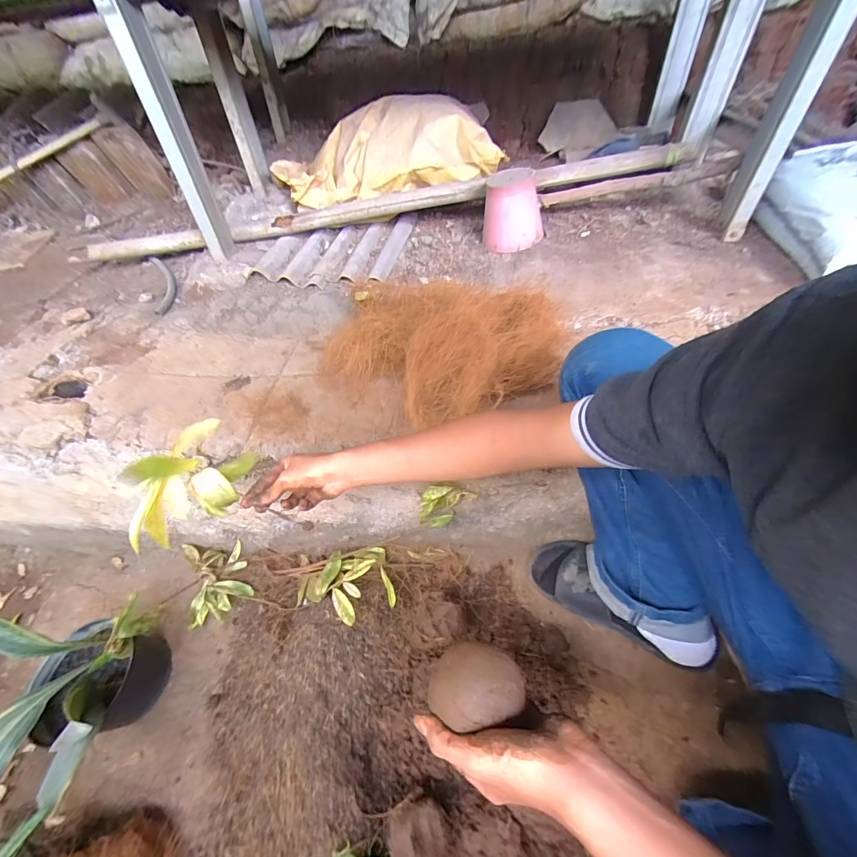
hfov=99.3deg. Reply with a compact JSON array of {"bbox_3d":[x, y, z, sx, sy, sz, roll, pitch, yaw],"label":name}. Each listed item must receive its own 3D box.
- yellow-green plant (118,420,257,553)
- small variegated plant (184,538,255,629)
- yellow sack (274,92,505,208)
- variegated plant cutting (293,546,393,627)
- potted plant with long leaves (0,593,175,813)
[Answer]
[{"bbox_3d":[-0.271,0.064,0.424,0.048,0.114,0.156,2,48,8],"label":"yellow-green plant"},{"bbox_3d":[-0.380,0.267,0.661,0.107,0.046,0.151,-19,48,-11],"label":"small variegated plant"},{"bbox_3d":[-0.134,-0.715,0.935,0.590,0.181,0.204,10,49,15],"label":"yellow sack"},{"bbox_3d":[-0.136,0.253,0.579,0.151,0.067,0.126,-19,48,-12],"label":"variegated plant cutting"},{"bbox_3d":[-0.507,0.338,0.436,0.199,0.296,0.221,-12,47,-5],"label":"potted plant with long leaves"}]

